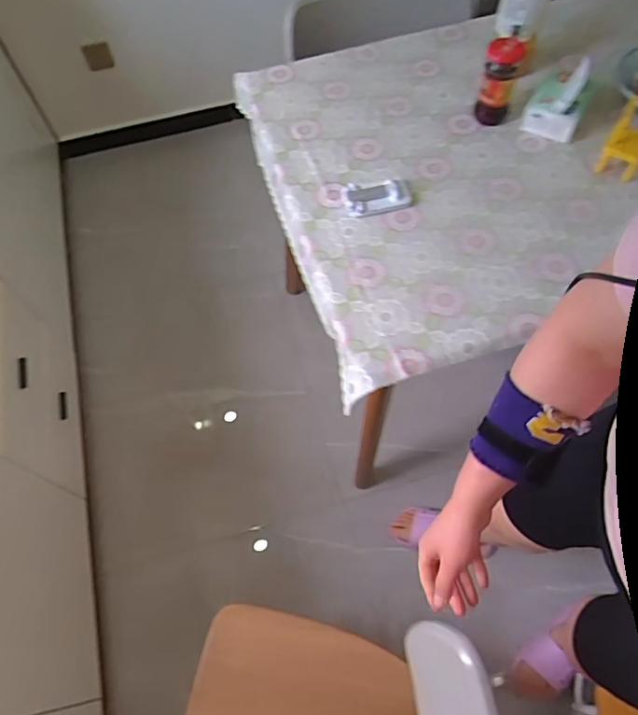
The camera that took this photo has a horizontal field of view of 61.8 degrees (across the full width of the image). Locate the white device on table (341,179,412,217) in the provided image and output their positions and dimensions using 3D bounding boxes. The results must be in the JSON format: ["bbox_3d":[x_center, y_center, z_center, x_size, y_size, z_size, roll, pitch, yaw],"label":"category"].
[{"bbox_3d":[0.101,-0.278,0.922,0.116,0.021,0.060,-10,61,-3],"label":"white device on table"}]

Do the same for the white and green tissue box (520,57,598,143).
[{"bbox_3d":[0.440,-0.468,0.961,0.094,0.088,0.110,28,66,16],"label":"white and green tissue box"}]

